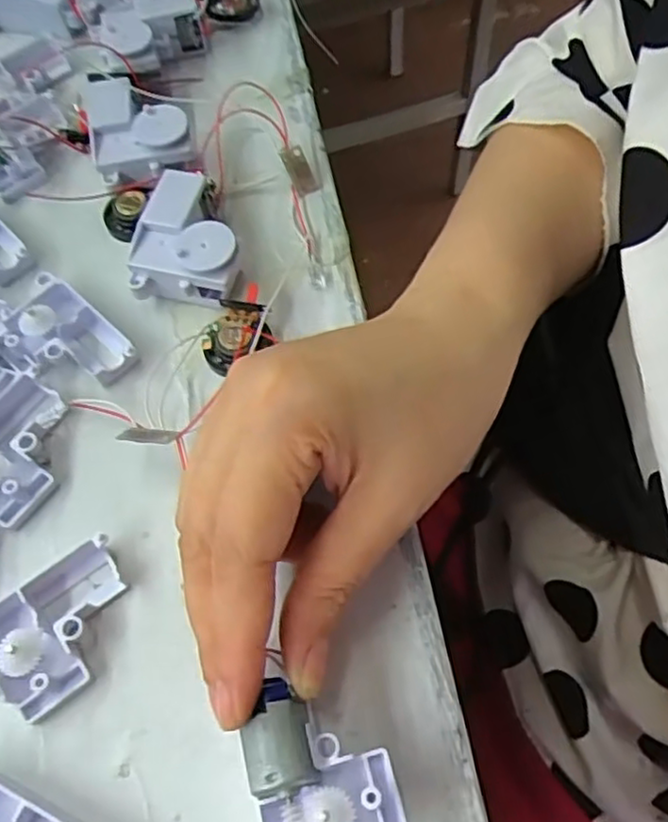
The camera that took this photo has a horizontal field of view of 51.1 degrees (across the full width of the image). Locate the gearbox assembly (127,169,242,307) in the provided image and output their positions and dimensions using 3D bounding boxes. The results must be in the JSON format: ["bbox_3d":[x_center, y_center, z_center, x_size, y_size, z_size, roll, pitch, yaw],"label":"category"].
[{"bbox_3d":[-0.053,-0.066,0.269,0.042,0.024,0.049,9,65,0],"label":"gearbox assembly"}]

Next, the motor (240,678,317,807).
[{"bbox_3d":[-0.015,0.085,0.182,0.017,0.012,0.027,-11,64,-4],"label":"motor"}]

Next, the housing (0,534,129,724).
[{"bbox_3d":[-0.085,0.066,0.213,0.048,0.015,0.036,-36,73,-18],"label":"housing"}]

